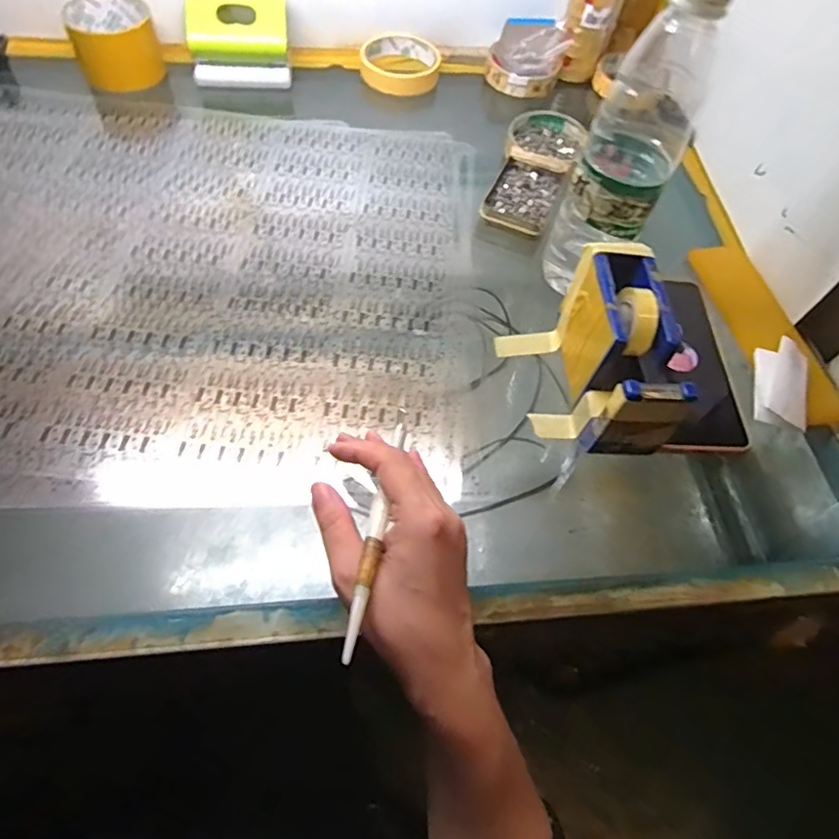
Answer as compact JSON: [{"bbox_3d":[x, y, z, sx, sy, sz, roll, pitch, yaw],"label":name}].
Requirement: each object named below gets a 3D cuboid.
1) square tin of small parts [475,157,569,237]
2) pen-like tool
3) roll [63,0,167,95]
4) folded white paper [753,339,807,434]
[{"bbox_3d":[0.098,-0.209,0.536,0.059,0.013,0.096,22,59,9],"label":"square tin of small parts"},{"bbox_3d":[-0.022,0.058,0.297,0.009,0.008,0.131,11,55,2],"label":"pen-like tool"},{"bbox_3d":[-0.315,-0.394,0.590,0.083,0.054,0.075,-21,62,-17],"label":"roll"},{"bbox_3d":[0.274,-0.027,0.430,0.039,0.026,0.069,14,58,4],"label":"folded white paper"}]

